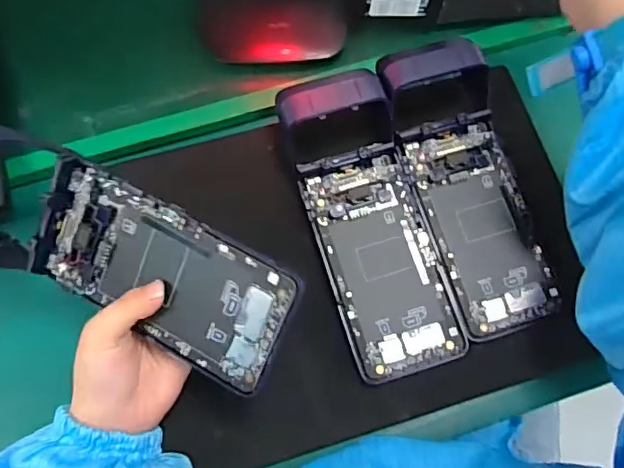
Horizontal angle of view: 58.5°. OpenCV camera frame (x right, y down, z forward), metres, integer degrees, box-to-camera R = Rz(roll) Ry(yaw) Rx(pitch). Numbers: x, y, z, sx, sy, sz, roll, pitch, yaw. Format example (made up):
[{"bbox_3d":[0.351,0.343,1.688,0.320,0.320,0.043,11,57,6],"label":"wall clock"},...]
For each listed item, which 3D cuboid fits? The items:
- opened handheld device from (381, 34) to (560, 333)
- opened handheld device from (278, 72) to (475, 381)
[{"bbox_3d":[0.117,-0.040,0.408,0.079,0.042,0.212,-16,72,-5],"label":"opened handheld device"},{"bbox_3d":[0.042,-0.013,0.397,0.082,0.041,0.218,-15,72,-5],"label":"opened handheld device"}]

